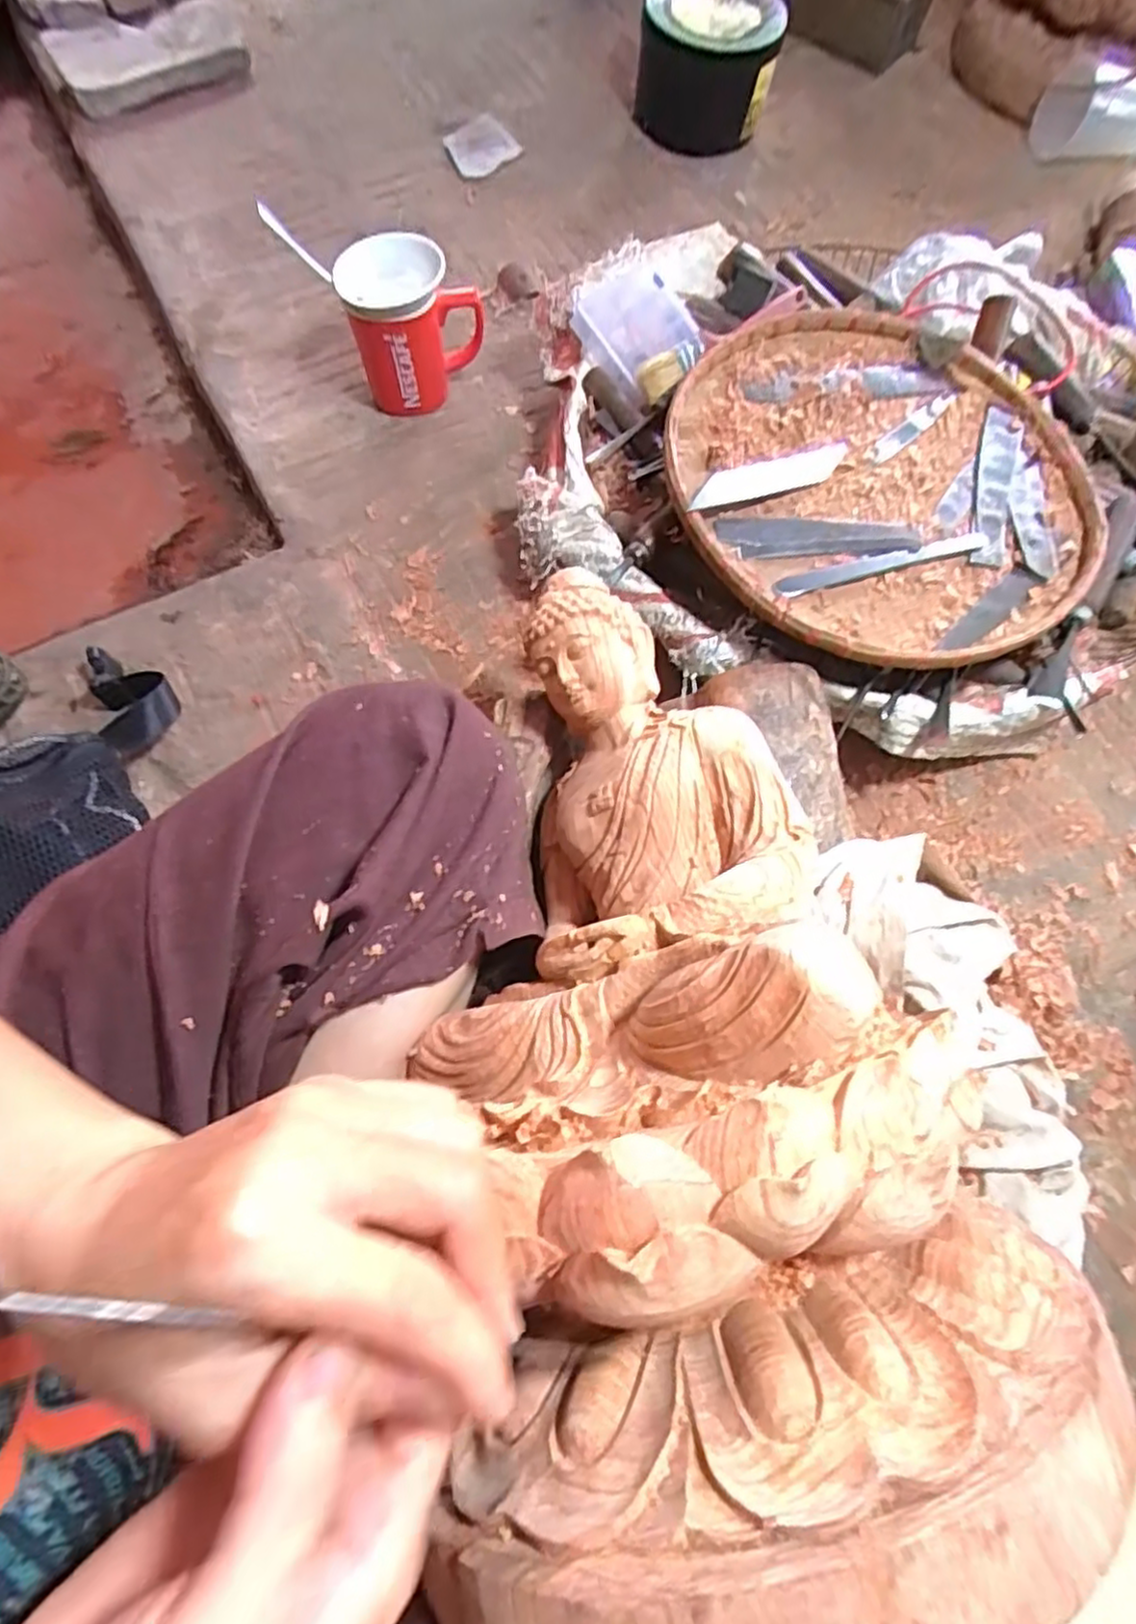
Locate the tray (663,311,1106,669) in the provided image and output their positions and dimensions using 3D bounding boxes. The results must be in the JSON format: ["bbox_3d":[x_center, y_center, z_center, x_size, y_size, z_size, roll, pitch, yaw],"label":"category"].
[{"bbox_3d":[0.214,-0.225,0.483,0.296,0.050,0.286,0,68,-1],"label":"tray"}]

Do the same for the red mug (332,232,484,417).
[{"bbox_3d":[-0.130,-0.415,0.601,0.111,0.105,0.077,-16,69,-7],"label":"red mug"}]

